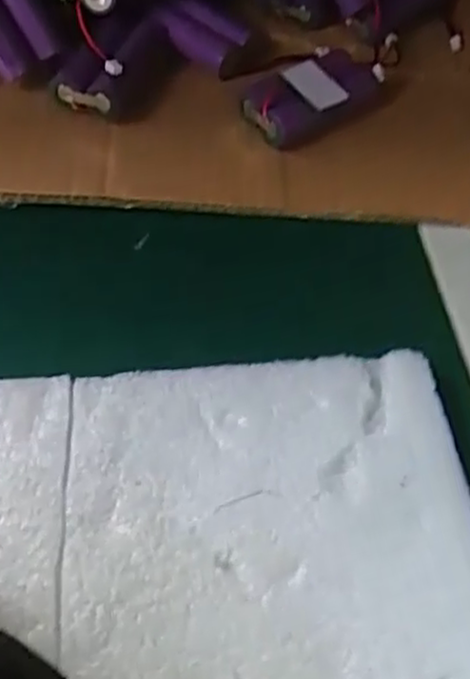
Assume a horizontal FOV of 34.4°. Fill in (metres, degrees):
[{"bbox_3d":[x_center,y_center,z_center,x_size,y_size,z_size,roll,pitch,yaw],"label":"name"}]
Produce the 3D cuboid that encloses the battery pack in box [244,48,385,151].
[{"bbox_3d":[0.041,-0.122,0.378,0.069,0.026,0.036,-35,67,-25],"label":"battery pack in box"}]

